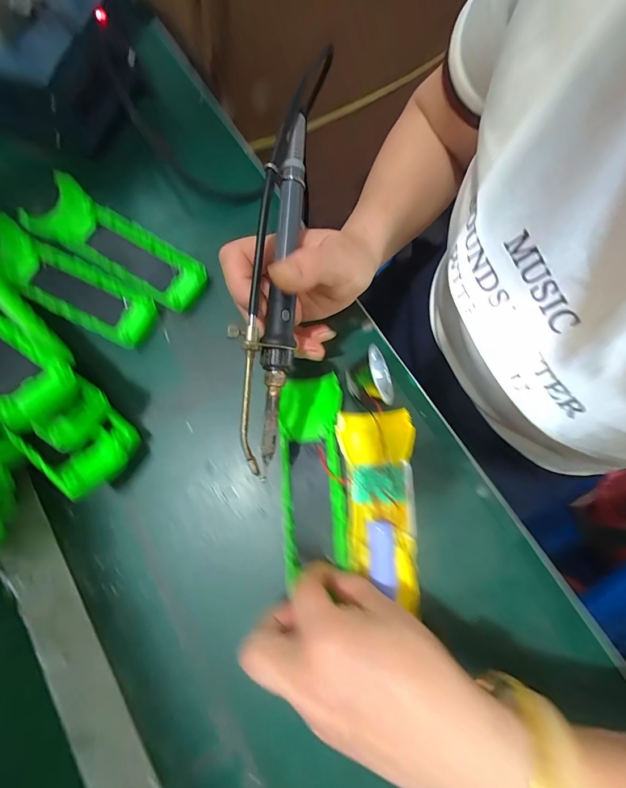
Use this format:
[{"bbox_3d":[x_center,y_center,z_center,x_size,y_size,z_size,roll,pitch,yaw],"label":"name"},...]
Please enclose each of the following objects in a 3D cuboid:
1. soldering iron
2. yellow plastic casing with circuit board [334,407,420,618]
[{"bbox_3d":[-0.022,-0.076,0.204,0.031,0.018,0.238,7,91,2],"label":"soldering iron"},{"bbox_3d":[0.045,0.072,0.250,0.050,0.033,0.126,-1,67,0],"label":"yellow plastic casing with circuit board"}]

